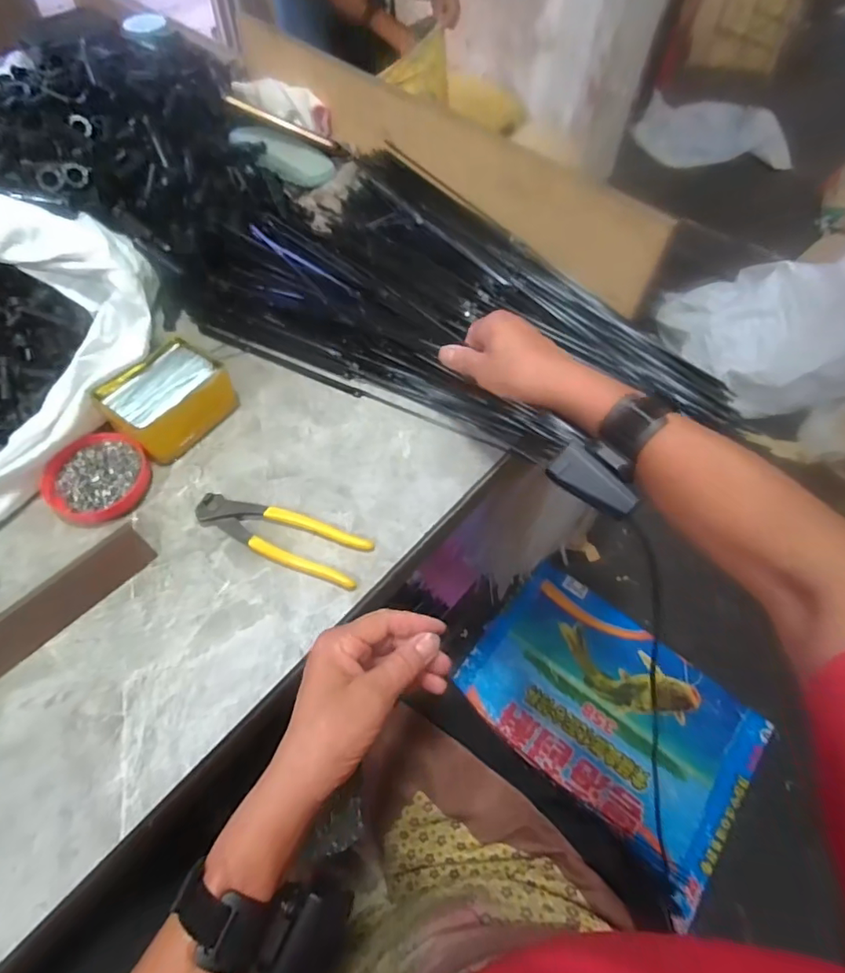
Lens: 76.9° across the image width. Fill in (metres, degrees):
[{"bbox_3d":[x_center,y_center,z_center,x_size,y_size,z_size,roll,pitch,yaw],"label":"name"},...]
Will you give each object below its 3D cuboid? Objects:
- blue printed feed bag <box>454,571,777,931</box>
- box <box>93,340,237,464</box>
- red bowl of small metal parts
[{"bbox_3d":[0.401,0.479,1.143,0.590,0.040,0.424,37,64,18],"label":"blue printed feed bag"},{"bbox_3d":[-0.253,-0.091,0.541,0.079,0.050,0.115,32,63,16],"label":"box"},{"bbox_3d":[-0.309,-0.008,0.508,0.083,0.025,0.088,1,59,-2],"label":"red bowl of small metal parts"}]

